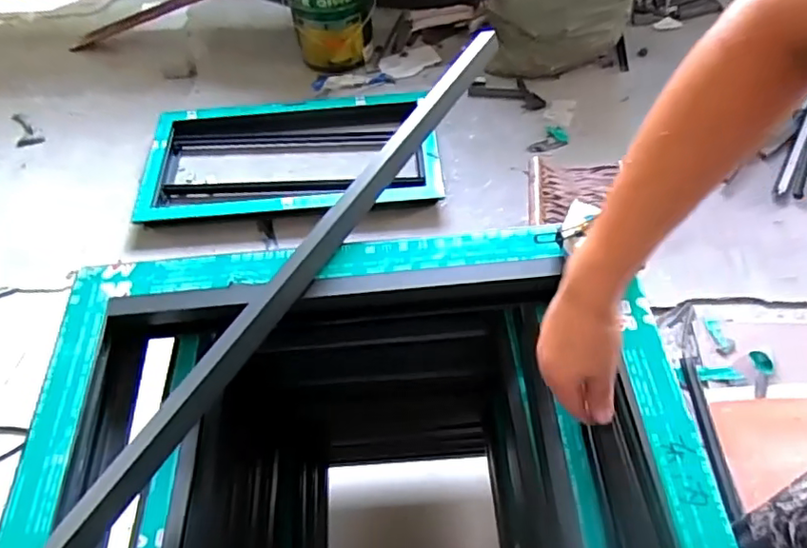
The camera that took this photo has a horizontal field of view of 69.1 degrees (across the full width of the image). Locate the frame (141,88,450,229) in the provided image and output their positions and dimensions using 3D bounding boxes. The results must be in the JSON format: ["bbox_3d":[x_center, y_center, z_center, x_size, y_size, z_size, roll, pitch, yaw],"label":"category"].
[{"bbox_3d":[-0.349,-0.370,1.856,0.899,0.077,0.498,-6,54,-2],"label":"frame"}]

